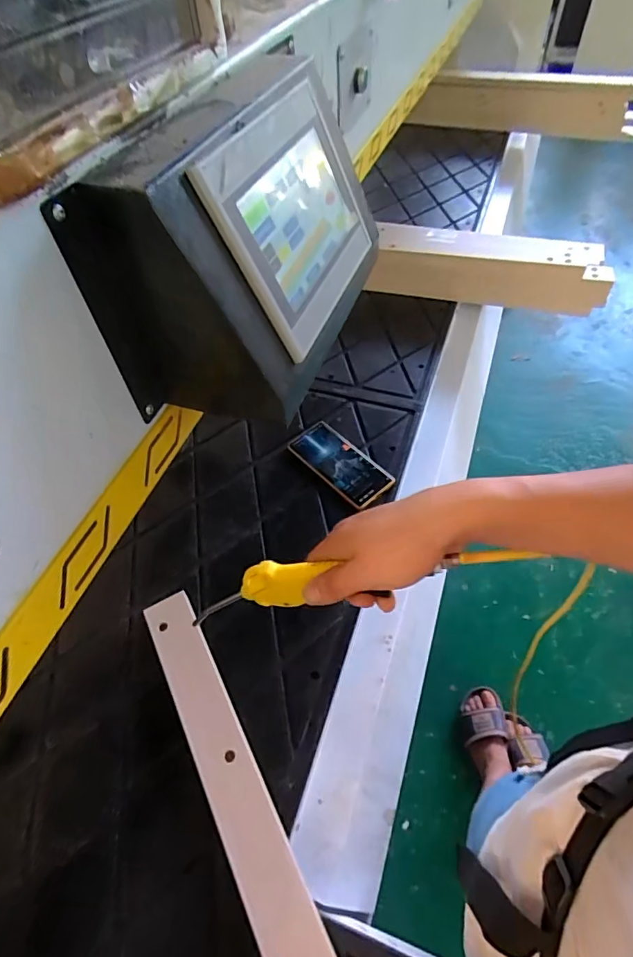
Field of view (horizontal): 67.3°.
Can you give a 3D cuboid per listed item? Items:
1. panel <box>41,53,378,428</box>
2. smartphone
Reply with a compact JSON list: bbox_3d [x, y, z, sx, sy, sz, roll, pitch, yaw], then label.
[{"bbox_3d":[-0.048,-0.205,0.399,0.137,0.168,0.292,15,55,13],"label":"panel"},{"bbox_3d":[0.034,-0.025,0.720,0.079,0.011,0.164,-35,59,-22],"label":"smartphone"}]

